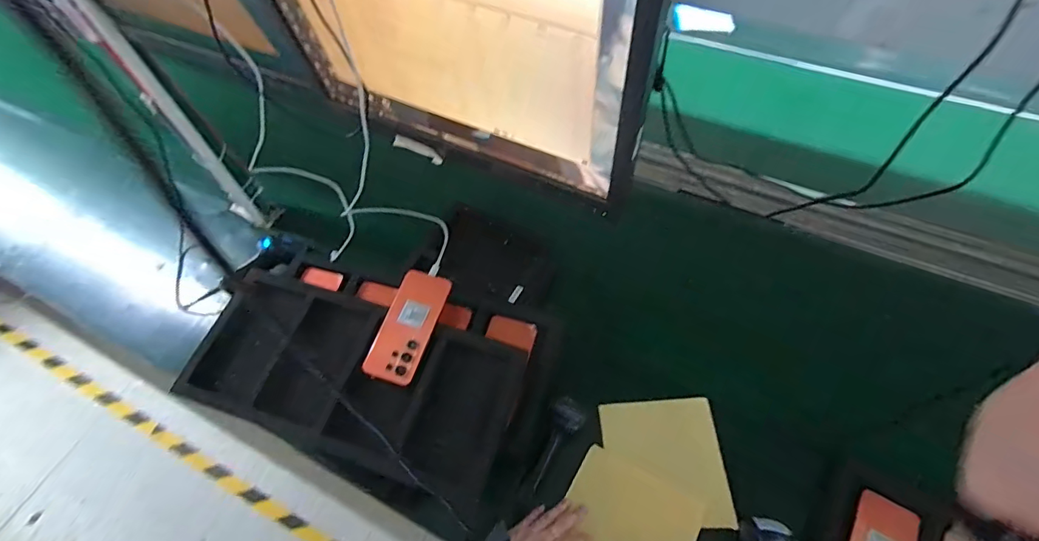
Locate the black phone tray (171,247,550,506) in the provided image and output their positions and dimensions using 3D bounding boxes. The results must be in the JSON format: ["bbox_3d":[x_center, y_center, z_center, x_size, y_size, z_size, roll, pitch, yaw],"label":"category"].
[{"bbox_3d":[-0.226,0.134,0.729,0.515,0.067,0.302,15,62,12],"label":"black phone tray"}]

